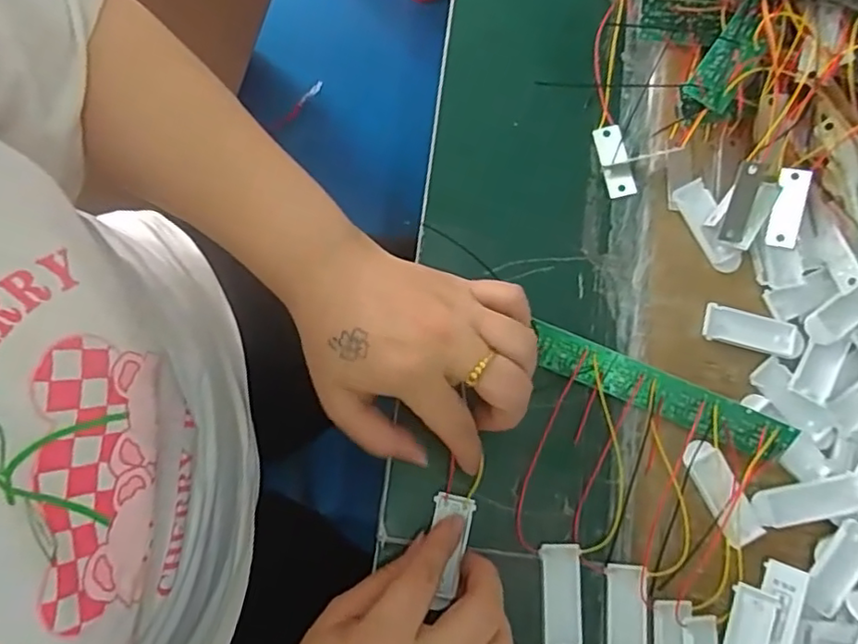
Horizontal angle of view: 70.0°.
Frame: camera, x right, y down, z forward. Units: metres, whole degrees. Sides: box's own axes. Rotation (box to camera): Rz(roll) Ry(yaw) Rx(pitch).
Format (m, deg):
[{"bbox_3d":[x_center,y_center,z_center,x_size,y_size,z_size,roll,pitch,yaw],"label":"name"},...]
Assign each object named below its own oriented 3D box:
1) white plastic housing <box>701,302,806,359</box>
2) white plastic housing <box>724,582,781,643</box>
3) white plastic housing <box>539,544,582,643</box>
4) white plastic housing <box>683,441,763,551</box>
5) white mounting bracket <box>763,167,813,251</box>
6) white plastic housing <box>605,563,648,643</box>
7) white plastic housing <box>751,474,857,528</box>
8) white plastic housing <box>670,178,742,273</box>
[{"bbox_3d":[0.188,0.007,0.353,0.057,0.007,0.021,19,77,-1],"label":"white plastic housing"},{"bbox_3d":[0.166,0.168,0.319,0.019,0.004,0.057,21,77,-1],"label":"white plastic housing"},{"bbox_3d":[0.070,0.148,0.324,0.021,0.004,0.057,1,78,-5],"label":"white plastic housing"},{"bbox_3d":[0.161,0.093,0.335,0.019,0.004,0.057,-27,82,-10],"label":"white plastic housing"},{"bbox_3d":[0.209,-0.066,0.358,0.020,0.006,0.045,12,94,1],"label":"white mounting bracket"},{"bbox_3d":[0.104,0.158,0.322,0.021,0.006,0.057,4,77,-5],"label":"white plastic housing"},{"bbox_3d":[0.207,0.098,0.333,0.057,0.009,0.020,-11,79,-3],"label":"white plastic housing"},{"bbox_3d":[0.168,-0.057,0.366,0.020,0.010,0.057,-29,82,-11],"label":"white plastic housing"}]

